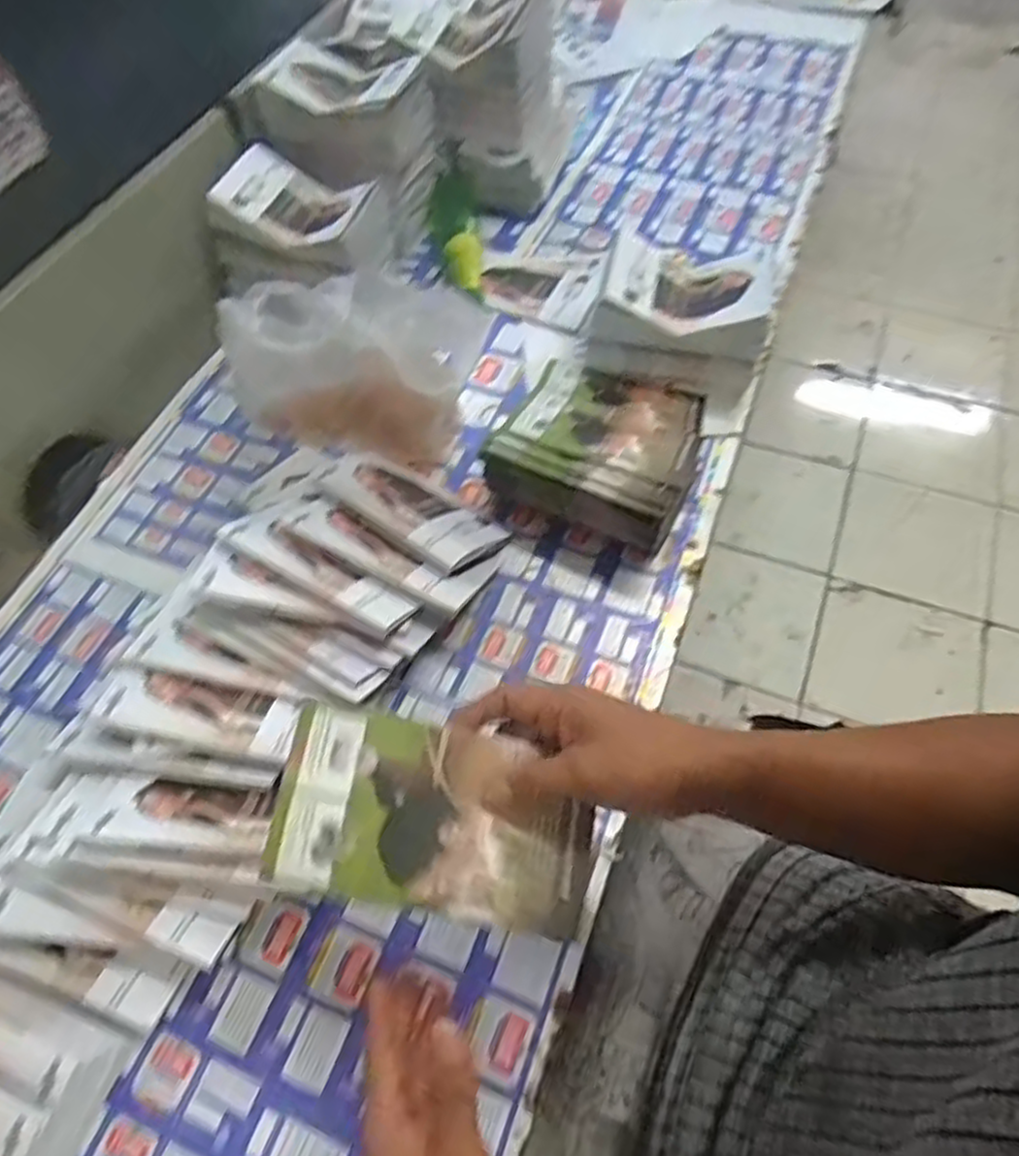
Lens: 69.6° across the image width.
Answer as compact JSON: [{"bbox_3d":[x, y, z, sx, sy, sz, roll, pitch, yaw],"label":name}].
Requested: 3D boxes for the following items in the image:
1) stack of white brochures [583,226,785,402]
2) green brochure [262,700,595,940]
[{"bbox_3d":[0.182,-0.272,0.783,0.177,0.119,0.120,19,61,12],"label":"stack of white brochures"},{"bbox_3d":[-0.040,0.134,0.409,0.175,0.009,0.093,14,70,-3],"label":"green brochure"}]

